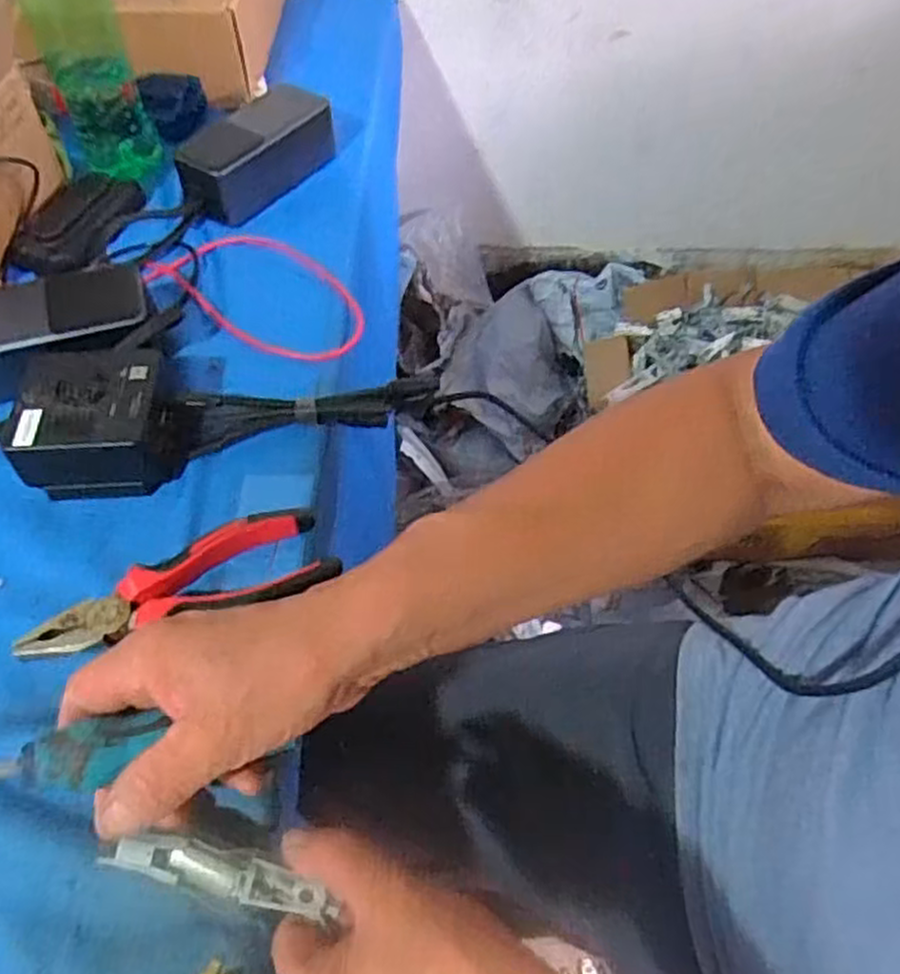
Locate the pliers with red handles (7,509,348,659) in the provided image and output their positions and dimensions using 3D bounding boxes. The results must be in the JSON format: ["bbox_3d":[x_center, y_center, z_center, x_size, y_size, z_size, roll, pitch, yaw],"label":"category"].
[{"bbox_3d":[-0.141,0.051,0.402,0.153,0.021,0.052,-19,58,-13],"label":"pliers with red handles"}]

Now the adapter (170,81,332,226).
[{"bbox_3d":[-0.152,-0.259,0.599,0.060,0.049,0.138,27,60,17],"label":"adapter"}]

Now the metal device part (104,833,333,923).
[{"bbox_3d":[-0.094,0.161,0.316,0.096,0.014,0.019,14,57,1],"label":"metal device part"}]

